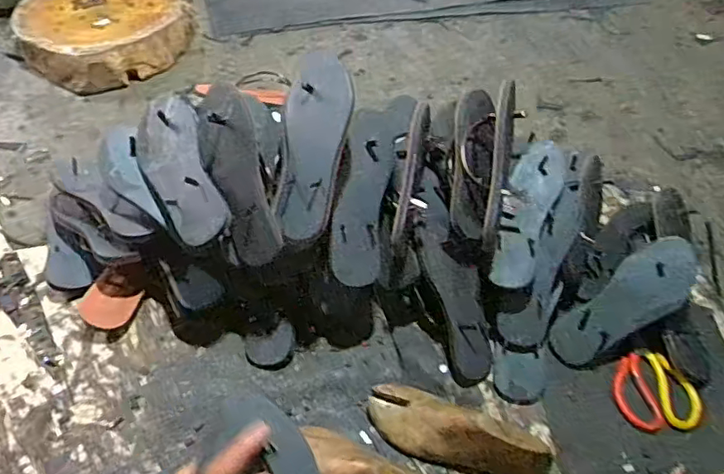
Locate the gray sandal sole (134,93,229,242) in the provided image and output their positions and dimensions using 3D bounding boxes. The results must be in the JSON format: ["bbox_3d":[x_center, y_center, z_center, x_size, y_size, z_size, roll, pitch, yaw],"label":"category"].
[{"bbox_3d":[-0.253,-0.090,0.770,0.095,0.022,0.236,-31,65,9],"label":"gray sandal sole"}]

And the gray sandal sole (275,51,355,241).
[{"bbox_3d":[-0.064,-0.117,0.738,0.091,0.040,0.255,7,83,3],"label":"gray sandal sole"}]

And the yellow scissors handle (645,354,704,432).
[{"bbox_3d":[0.452,0.221,0.810,0.057,0.013,0.108,3,52,0],"label":"yellow scissors handle"}]

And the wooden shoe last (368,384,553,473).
[{"bbox_3d":[0.121,0.258,0.731,0.249,0.085,0.080,26,56,17],"label":"wooden shoe last"}]

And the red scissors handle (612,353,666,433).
[{"bbox_3d":[0.386,0.223,0.807,0.060,0.016,0.116,-3,52,-4],"label":"red scissors handle"}]

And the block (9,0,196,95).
[{"bbox_3d":[-0.571,-0.481,1.272,0.360,0.085,0.364,1,52,-1],"label":"block"}]

